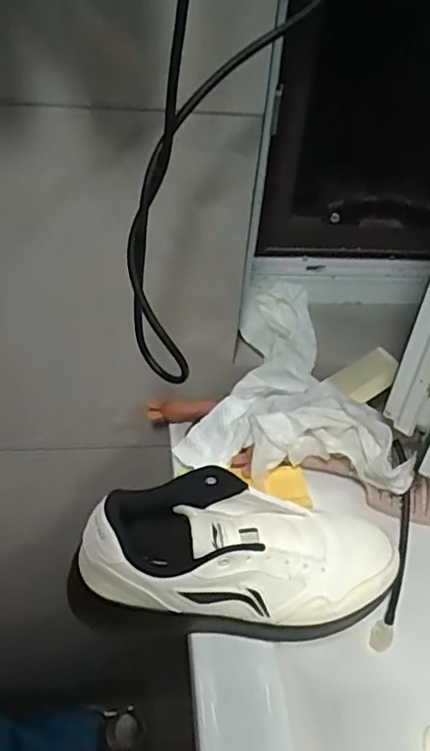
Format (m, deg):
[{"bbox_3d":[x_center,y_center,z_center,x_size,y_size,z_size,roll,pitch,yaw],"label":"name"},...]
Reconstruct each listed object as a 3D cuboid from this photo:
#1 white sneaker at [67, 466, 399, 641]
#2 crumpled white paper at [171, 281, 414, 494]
[{"bbox_3d":[0.023,0.150,0.503,0.272,0.103,0.093,2,40,-3],"label":"white sneaker"},{"bbox_3d":[0.094,0.003,0.673,0.227,0.078,0.236,8,40,4],"label":"crumpled white paper"}]

